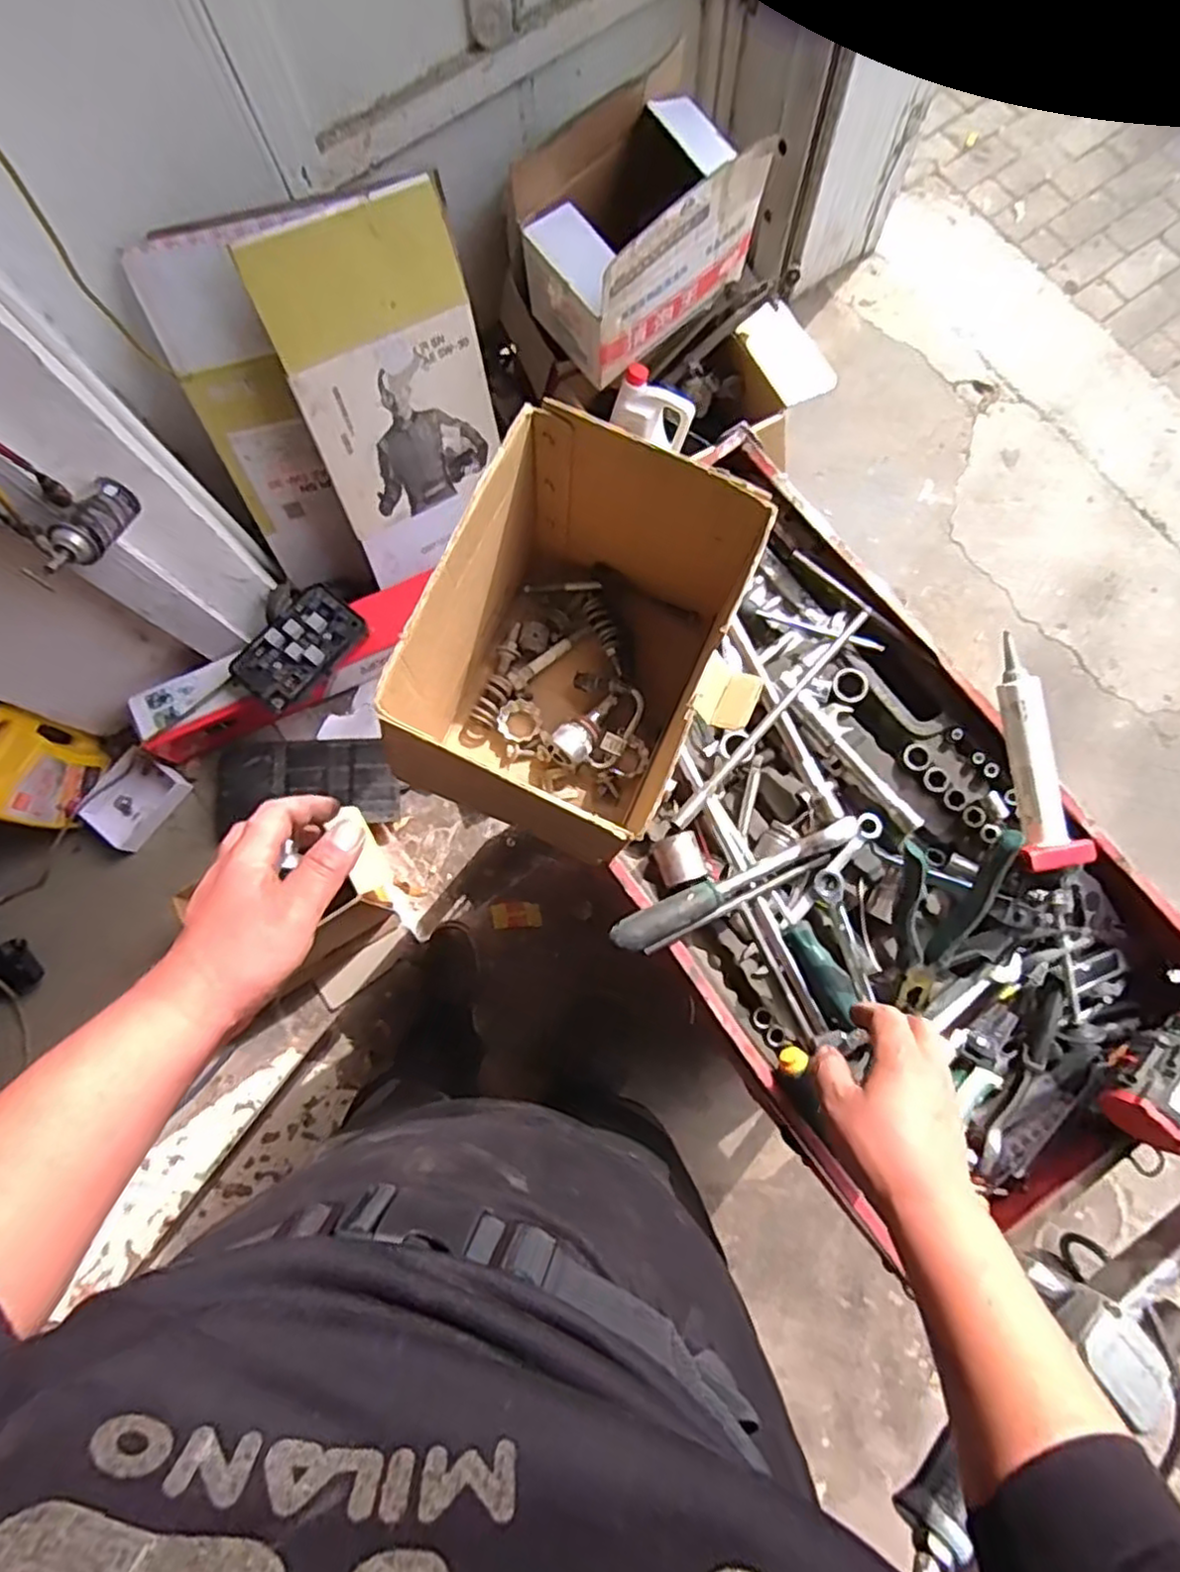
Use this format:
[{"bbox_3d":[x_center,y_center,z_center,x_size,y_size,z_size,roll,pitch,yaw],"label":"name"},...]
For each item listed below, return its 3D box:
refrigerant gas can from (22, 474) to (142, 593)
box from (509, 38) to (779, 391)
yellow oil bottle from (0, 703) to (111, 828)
[{"bbox_3d":[-0.685,-0.344,0.965,0.050,0.059,0.190,15,58,4],"label":"refrigerant gas can"},{"bbox_3d":[0.074,-0.958,1.219,0.350,0.264,0.261,-36,80,-5],"label":"box"},{"bbox_3d":[-1.082,-0.033,1.360,0.118,0.255,0.203,17,80,6],"label":"yellow oil bottle"}]

